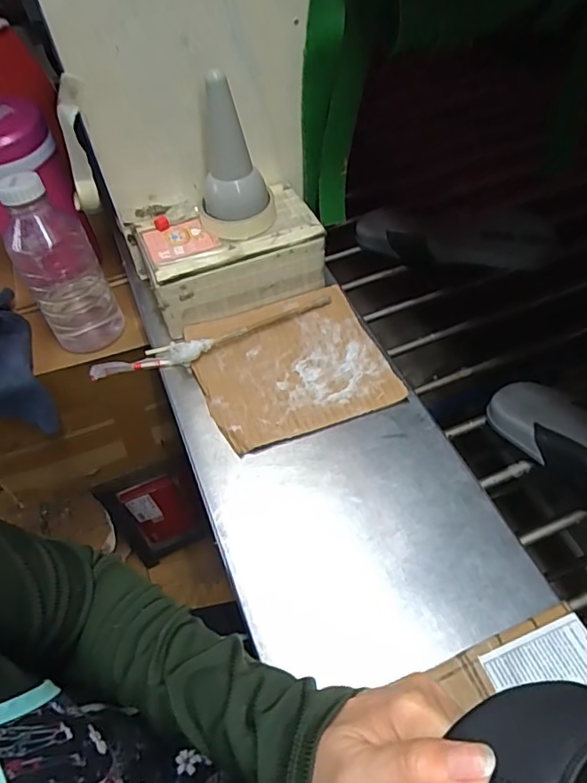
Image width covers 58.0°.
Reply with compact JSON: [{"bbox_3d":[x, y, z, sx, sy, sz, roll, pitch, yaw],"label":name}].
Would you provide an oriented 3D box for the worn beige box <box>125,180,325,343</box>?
[{"bbox_3d":[-0.077,-0.156,0.609,0.205,0.079,0.125,-16,54,-9],"label":"worn beige box"}]

